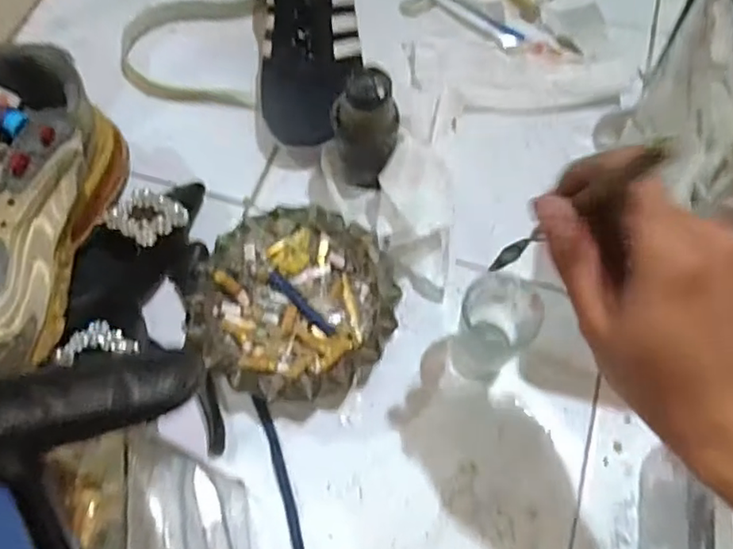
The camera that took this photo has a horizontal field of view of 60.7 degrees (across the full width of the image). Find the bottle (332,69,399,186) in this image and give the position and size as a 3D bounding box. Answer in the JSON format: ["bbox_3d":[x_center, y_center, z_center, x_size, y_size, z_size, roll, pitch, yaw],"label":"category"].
[{"bbox_3d":[0.000,-0.098,0.473,0.047,0.118,0.038,-2,65,1],"label":"bottle"}]

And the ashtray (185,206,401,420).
[{"bbox_3d":[-0.050,0.023,0.461,0.143,0.044,0.148,12,66,7],"label":"ashtray"}]

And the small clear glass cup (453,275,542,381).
[{"bbox_3d":[0.090,0.039,0.436,0.054,0.066,0.056,-1,65,1],"label":"small clear glass cup"}]

